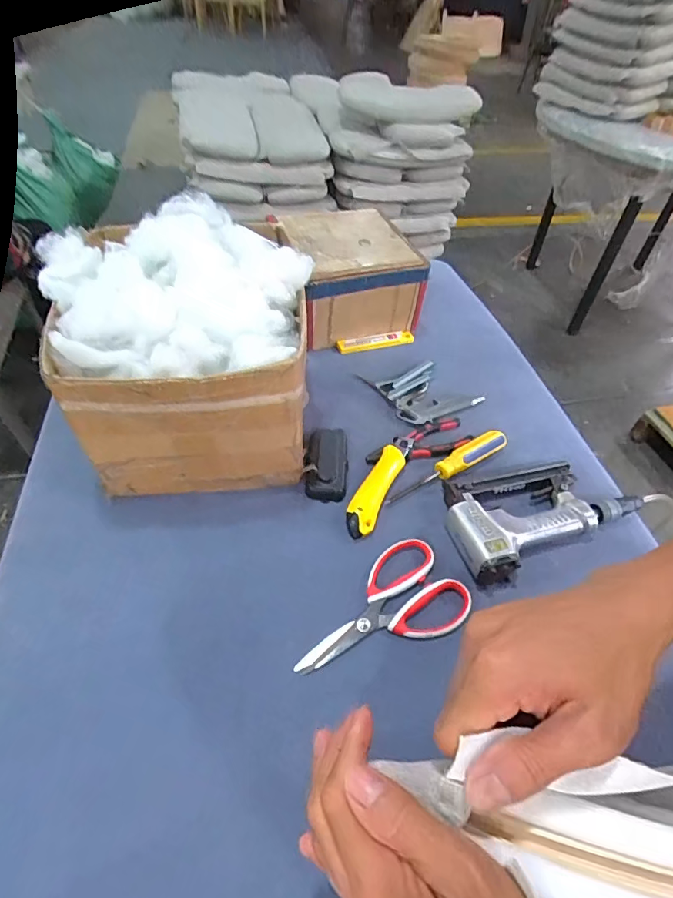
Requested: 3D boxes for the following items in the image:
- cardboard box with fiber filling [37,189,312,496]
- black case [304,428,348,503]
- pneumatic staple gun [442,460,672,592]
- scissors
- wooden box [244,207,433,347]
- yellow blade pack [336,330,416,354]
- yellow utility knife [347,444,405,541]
[{"bbox_3d":[-0.173,-0.119,0.567,0.273,0.230,0.271,-5,49,-8],"label":"cardboard box with fiber filling"},{"bbox_3d":[-0.012,0.013,0.604,0.053,0.024,0.109,4,48,0],"label":"black case"},{"bbox_3d":[0.269,0.064,0.573,0.283,0.041,0.135,-13,51,-15],"label":"pneumatic staple gun"},{"bbox_3d":[0.044,0.172,0.485,0.189,0.010,0.104,-26,55,-24],"label":"scissors"},{"bbox_3d":[0.023,-0.299,0.804,0.201,0.125,0.206,-12,50,-13],"label":"wooden box"},{"bbox_3d":[0.068,-0.183,0.794,0.136,0.015,0.022,-13,51,-14],"label":"yellow blade pack"},{"bbox_3d":[0.049,0.050,0.583,0.037,0.016,0.139,21,51,15],"label":"yellow utility knife"}]

